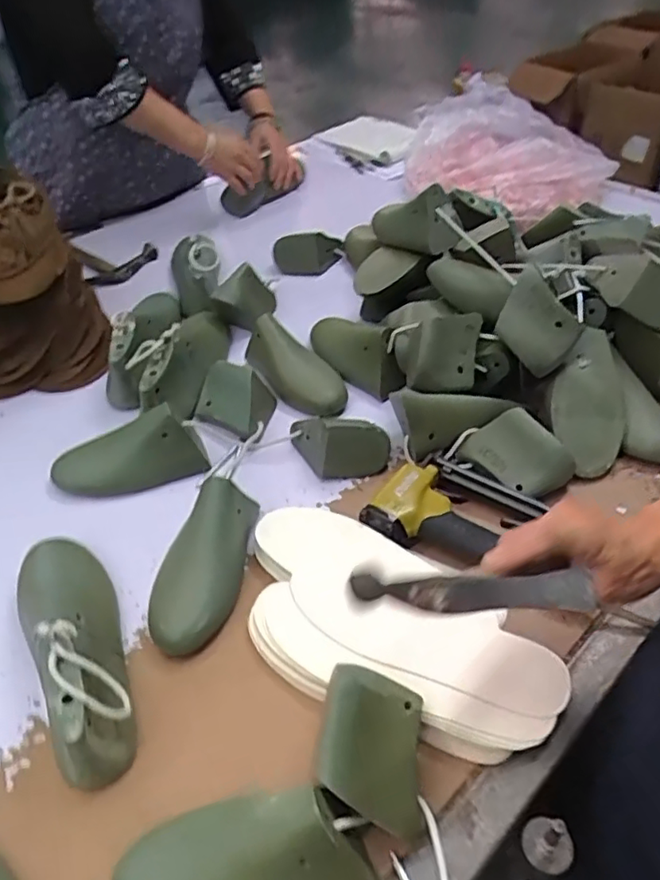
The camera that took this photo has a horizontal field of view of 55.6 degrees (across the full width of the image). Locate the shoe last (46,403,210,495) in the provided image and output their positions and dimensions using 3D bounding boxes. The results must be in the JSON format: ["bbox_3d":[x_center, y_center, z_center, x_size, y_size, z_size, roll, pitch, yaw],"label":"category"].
[{"bbox_3d":[-0.238,0.024,0.724,0.170,0.079,0.062,-15,44,8],"label":"shoe last"}]

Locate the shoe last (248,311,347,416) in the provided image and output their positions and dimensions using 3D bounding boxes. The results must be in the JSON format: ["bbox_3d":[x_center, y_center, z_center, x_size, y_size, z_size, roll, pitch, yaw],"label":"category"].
[{"bbox_3d":[-0.042,-0.102,0.832,0.077,0.070,0.168,-26,49,-22],"label":"shoe last"}]

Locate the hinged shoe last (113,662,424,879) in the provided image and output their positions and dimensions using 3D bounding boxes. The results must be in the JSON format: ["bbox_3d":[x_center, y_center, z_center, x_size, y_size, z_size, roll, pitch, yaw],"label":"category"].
[{"bbox_3d":[-0.023,0.273,0.448,0.239,0.082,0.110,-29,50,-24],"label":"hinged shoe last"}]

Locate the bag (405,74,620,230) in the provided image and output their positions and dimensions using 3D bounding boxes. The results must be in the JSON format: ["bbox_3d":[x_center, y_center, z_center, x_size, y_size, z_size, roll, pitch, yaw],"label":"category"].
[{"bbox_3d":[0.311,-0.542,1.183,0.300,0.113,0.375,-29,49,-23],"label":"bag"}]

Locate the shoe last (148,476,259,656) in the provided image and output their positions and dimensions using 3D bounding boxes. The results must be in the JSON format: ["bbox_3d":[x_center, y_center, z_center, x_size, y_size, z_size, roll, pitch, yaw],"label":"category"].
[{"bbox_3d":[-0.121,0.124,0.616,0.068,0.065,0.170,10,58,14],"label":"shoe last"}]

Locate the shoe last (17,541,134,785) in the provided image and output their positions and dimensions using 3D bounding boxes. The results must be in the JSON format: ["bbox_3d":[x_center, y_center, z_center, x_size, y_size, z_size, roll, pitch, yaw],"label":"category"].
[{"bbox_3d":[-0.232,0.165,0.555,0.078,0.095,0.257,-20,47,-17],"label":"shoe last"}]

